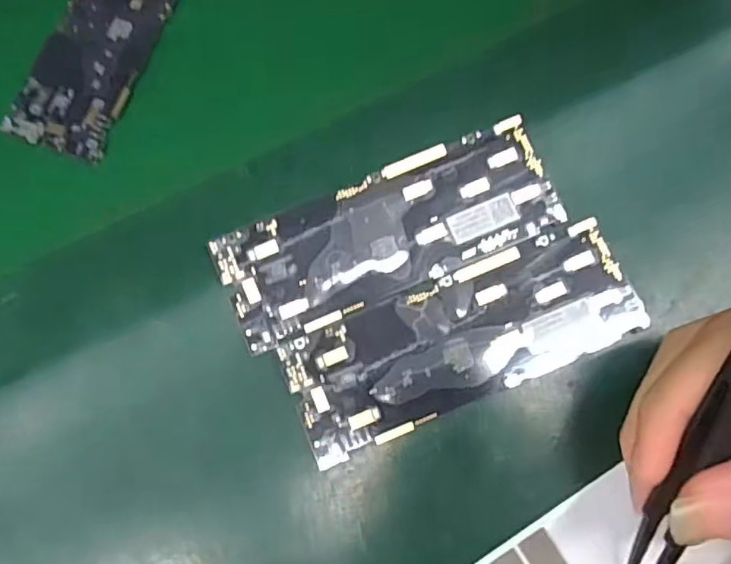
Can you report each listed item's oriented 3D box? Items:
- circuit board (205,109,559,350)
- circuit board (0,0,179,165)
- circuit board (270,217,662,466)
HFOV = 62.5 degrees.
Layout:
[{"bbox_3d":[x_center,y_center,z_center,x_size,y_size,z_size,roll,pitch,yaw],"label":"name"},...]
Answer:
[{"bbox_3d":[0.009,-0.018,0.220,0.122,0.004,0.044,-23,77,-4],"label":"circuit board"},{"bbox_3d":[-0.108,-0.111,0.255,0.044,0.004,0.121,18,78,6],"label":"circuit board"},{"bbox_3d":[0.034,0.019,0.212,0.123,0.004,0.044,-23,77,-4],"label":"circuit board"}]

